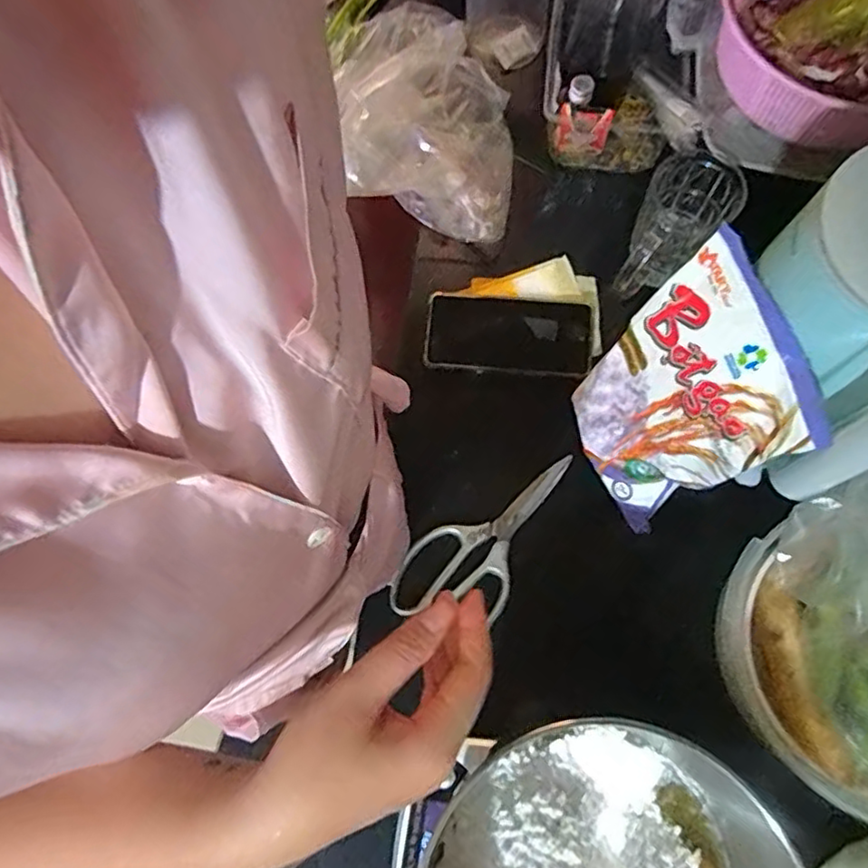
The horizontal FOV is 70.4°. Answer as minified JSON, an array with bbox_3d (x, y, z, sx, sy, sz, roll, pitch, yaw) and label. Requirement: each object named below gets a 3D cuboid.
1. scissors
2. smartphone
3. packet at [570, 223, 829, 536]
[{"bbox_3d":[0.053,0.098,0.549,0.202,0.008,0.089,-40,76,-13],"label":"scissors"},{"bbox_3d":[0.072,-0.097,0.603,0.159,0.008,0.074,5,73,3],"label":"smartphone"},{"bbox_3d":[0.184,-0.025,0.481,0.036,0.205,0.149,-10,69,-26],"label":"packet"}]

